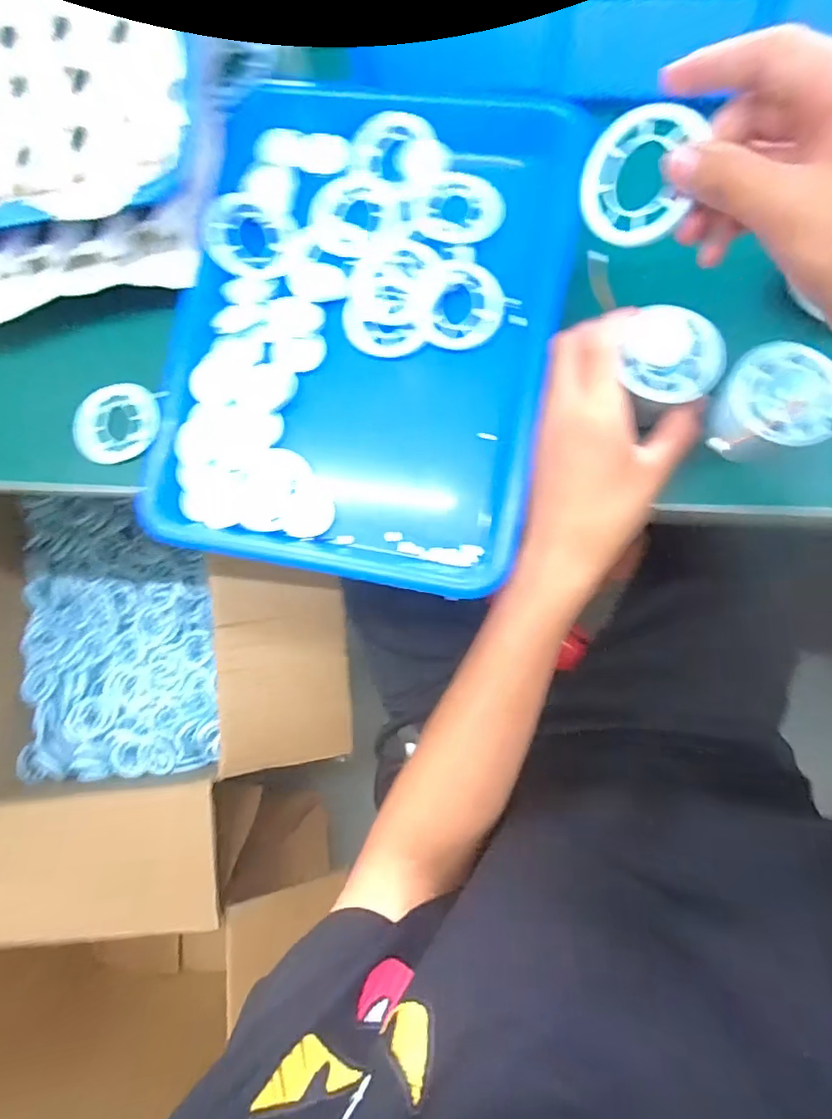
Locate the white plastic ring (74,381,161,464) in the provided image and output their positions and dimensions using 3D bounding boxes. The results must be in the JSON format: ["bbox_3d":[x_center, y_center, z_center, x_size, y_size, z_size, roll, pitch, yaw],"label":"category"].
[{"bbox_3d":[-0.223,-0.103,0.400,0.063,0.013,0.056,-39,82,2],"label":"white plastic ring"}]

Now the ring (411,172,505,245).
[{"bbox_3d":[0.029,-0.244,0.371,0.062,0.006,0.053,4,86,7],"label":"ring"}]

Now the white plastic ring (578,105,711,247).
[{"bbox_3d":[0.107,-0.189,0.264,0.053,0.005,0.058,12,110,36],"label":"white plastic ring"}]

